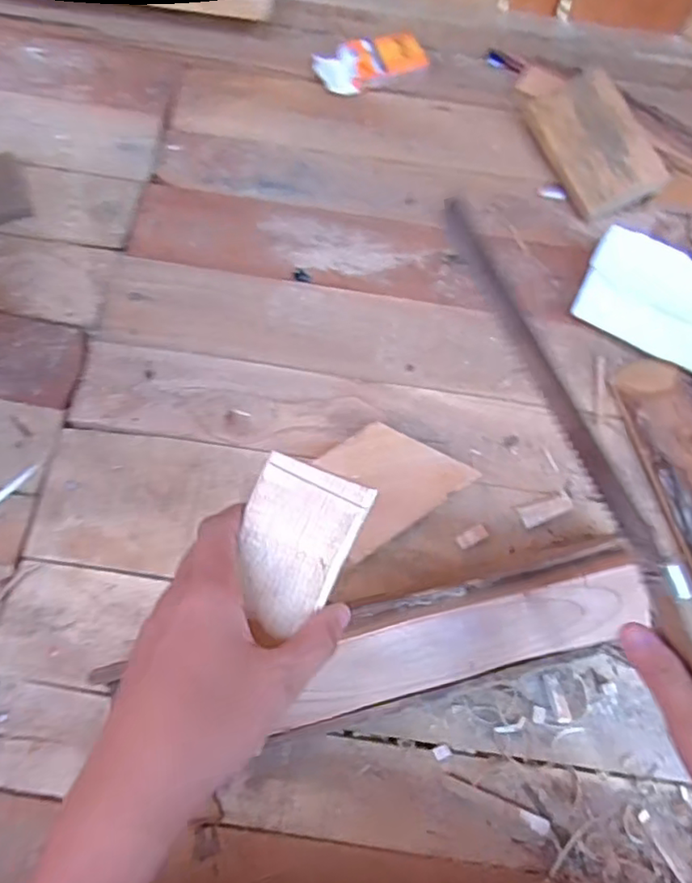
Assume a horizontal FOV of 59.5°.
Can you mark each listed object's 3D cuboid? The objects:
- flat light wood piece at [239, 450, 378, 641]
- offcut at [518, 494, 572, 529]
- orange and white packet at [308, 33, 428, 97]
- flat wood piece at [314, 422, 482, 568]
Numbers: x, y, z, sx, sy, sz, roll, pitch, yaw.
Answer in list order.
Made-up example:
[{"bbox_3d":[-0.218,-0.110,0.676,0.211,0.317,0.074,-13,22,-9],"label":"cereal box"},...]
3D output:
[{"bbox_3d":[-0.027,0.052,0.311,0.060,0.013,0.082,23,86,21],"label":"flat light wood piece"},{"bbox_3d":[0.175,0.061,0.527,0.047,0.004,0.018,-16,72,-8],"label":"offcut"},{"bbox_3d":[0.027,-0.432,0.691,0.123,0.016,0.066,-22,73,-10],"label":"orange and white packet"},{"bbox_3d":[0.034,0.031,0.529,0.123,0.021,0.093,-34,75,-13],"label":"flat wood piece"}]

